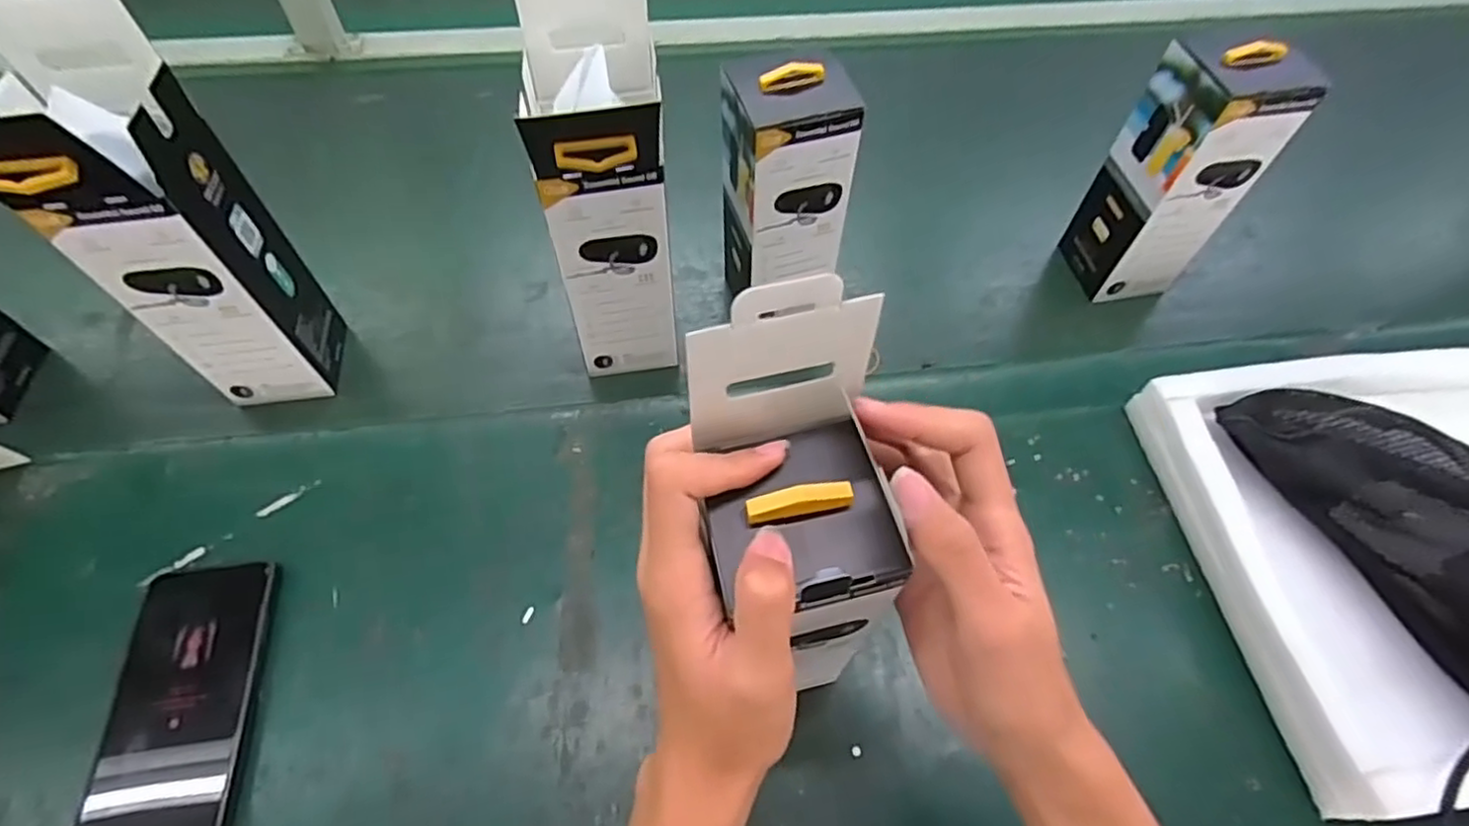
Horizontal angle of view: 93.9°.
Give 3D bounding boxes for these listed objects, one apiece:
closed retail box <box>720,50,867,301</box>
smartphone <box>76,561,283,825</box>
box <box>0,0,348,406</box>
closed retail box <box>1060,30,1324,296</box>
[{"bbox_3d":[0.035,-0.158,0.522,0.078,0.206,0.081,-15,58,-12],"label":"closed retail box"},{"bbox_3d":[-0.324,0.170,0.402,0.080,0.015,0.160,-7,57,-7],"label":"smartphone"},{"bbox_3d":[-0.357,-0.107,0.448,0.087,0.271,0.099,-6,59,-7],"label":"box"},{"bbox_3d":[0.353,-0.189,0.550,0.074,0.205,0.078,-10,58,-9],"label":"closed retail box"}]

